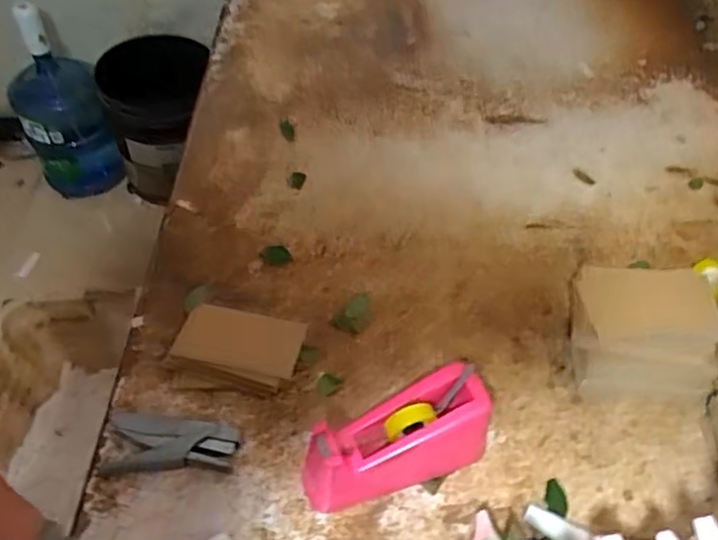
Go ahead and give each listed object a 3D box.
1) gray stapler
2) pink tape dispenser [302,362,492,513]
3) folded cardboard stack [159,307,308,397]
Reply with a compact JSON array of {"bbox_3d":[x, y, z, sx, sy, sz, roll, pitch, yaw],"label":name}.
[{"bbox_3d":[-0.206,0.192,0.739,0.141,0.028,0.062,0,51,0],"label":"gray stapler"},{"bbox_3d":[0.035,0.181,0.716,0.200,0.104,0.078,-15,53,-12],"label":"pink tape dispenser"},{"bbox_3d":[-0.147,0.095,0.803,0.156,0.043,0.093,6,52,5],"label":"folded cardboard stack"}]

